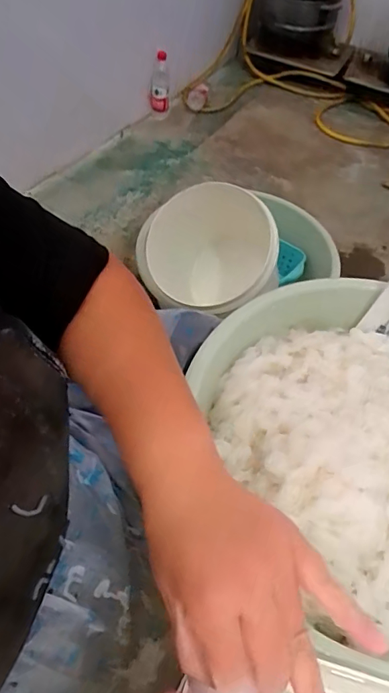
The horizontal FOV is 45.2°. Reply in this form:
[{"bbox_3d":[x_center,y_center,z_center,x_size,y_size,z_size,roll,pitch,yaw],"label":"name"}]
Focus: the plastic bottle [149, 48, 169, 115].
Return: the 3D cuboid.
[{"bbox_3d":[-0.128,-0.977,1.735,0.070,0.193,0.063,5,22,-1],"label":"plastic bottle"}]

